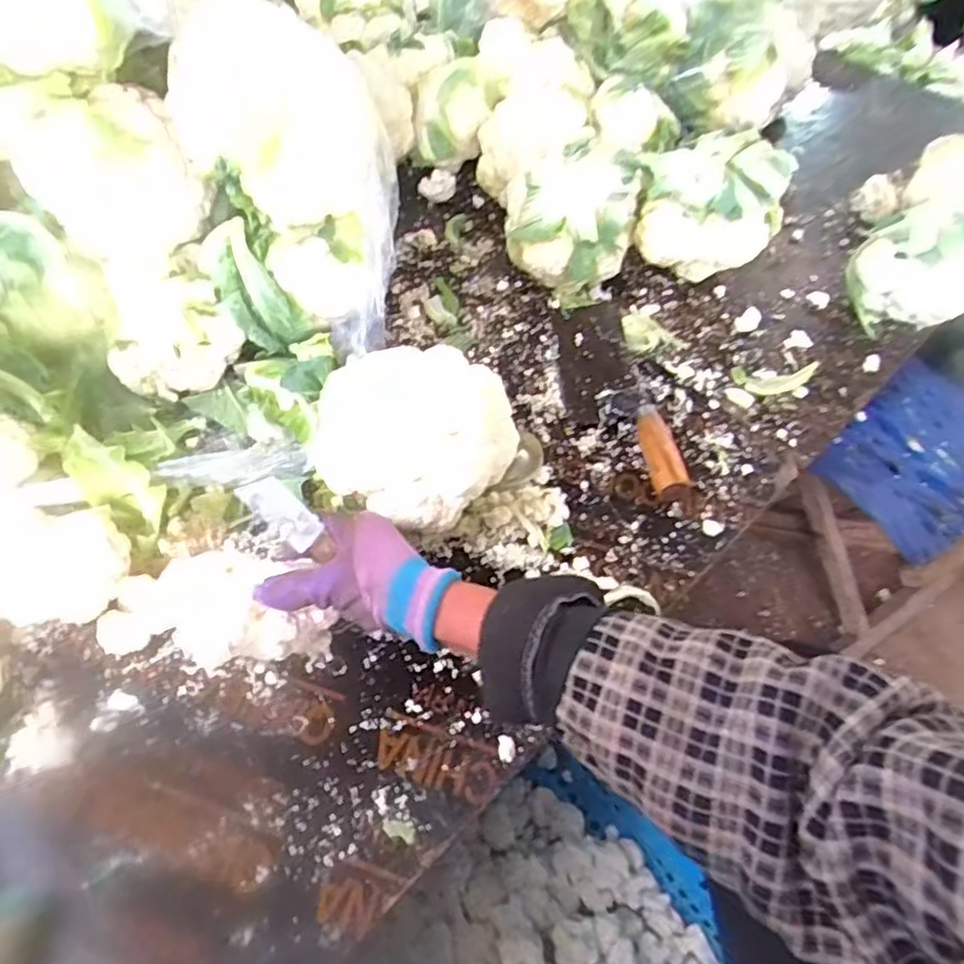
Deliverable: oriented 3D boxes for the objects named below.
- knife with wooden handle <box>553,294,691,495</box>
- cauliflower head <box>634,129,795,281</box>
[{"bbox_3d":[0.130,-0.103,0.693,0.085,0.033,0.269,-5,55,-7],"label":"knife with wooden handle"},{"bbox_3d":[0.268,-0.321,0.783,0.160,0.108,0.131,20,56,11],"label":"cauliflower head"}]

